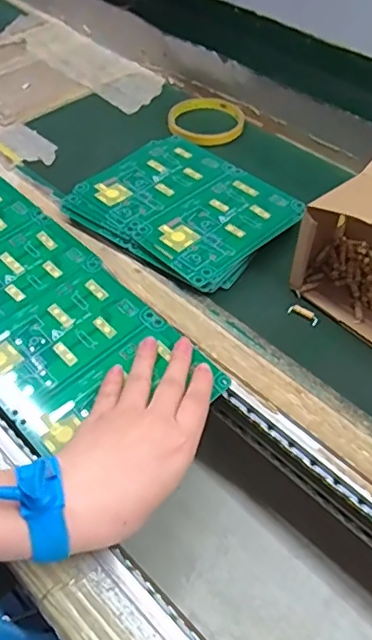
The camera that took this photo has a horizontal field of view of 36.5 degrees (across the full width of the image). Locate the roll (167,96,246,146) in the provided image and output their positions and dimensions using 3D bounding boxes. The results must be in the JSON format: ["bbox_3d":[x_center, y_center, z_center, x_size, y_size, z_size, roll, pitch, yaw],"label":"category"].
[{"bbox_3d":[0.023,-0.226,0.633,0.087,0.016,0.095,-1,52,1],"label":"roll"}]

